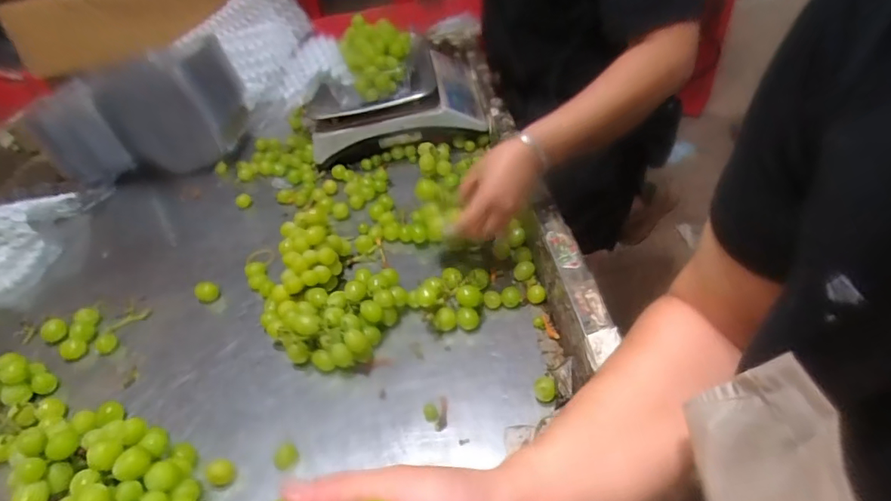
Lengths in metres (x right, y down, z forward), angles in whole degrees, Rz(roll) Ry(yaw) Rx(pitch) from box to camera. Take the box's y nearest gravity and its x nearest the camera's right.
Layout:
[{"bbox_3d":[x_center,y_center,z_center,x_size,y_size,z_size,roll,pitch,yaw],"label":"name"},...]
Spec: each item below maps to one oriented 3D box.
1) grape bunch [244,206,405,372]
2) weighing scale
[{"bbox_3d":[-0.158,0.044,0.630,0.157,0.085,0.223,-30,44,-24],"label":"grape bunch"},{"bbox_3d":[-0.102,-0.319,0.989,0.324,0.124,0.294,-11,40,-2],"label":"weighing scale"}]

